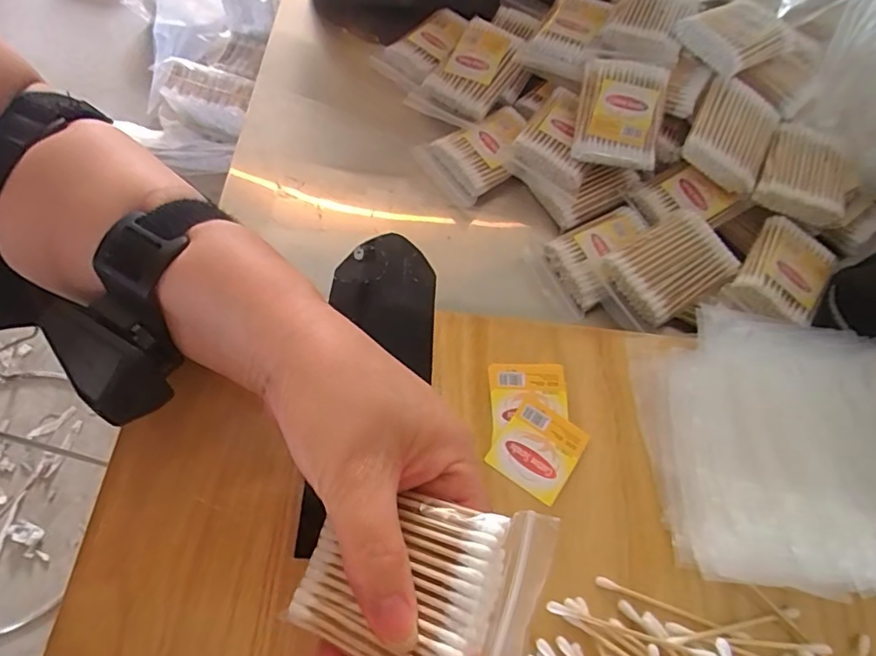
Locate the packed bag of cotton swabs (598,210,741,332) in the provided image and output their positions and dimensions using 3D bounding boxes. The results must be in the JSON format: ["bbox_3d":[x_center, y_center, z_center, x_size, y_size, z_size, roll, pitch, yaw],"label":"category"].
[{"bbox_3d":[0.156,-0.040,0.352,0.080,0.025,0.056,-31,70,-15],"label":"packed bag of cotton swabs"}]

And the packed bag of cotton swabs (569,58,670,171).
[{"bbox_3d":[0.132,-0.156,0.377,0.056,0.015,0.076,10,86,11],"label":"packed bag of cotton swabs"}]

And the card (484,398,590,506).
[{"bbox_3d":[0.052,0.063,0.271,0.040,0.004,0.042,34,69,12],"label":"card"}]

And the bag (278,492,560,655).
[{"bbox_3d":[-0.007,0.089,0.186,0.087,0.016,0.057,5,65,31],"label":"bag"}]

